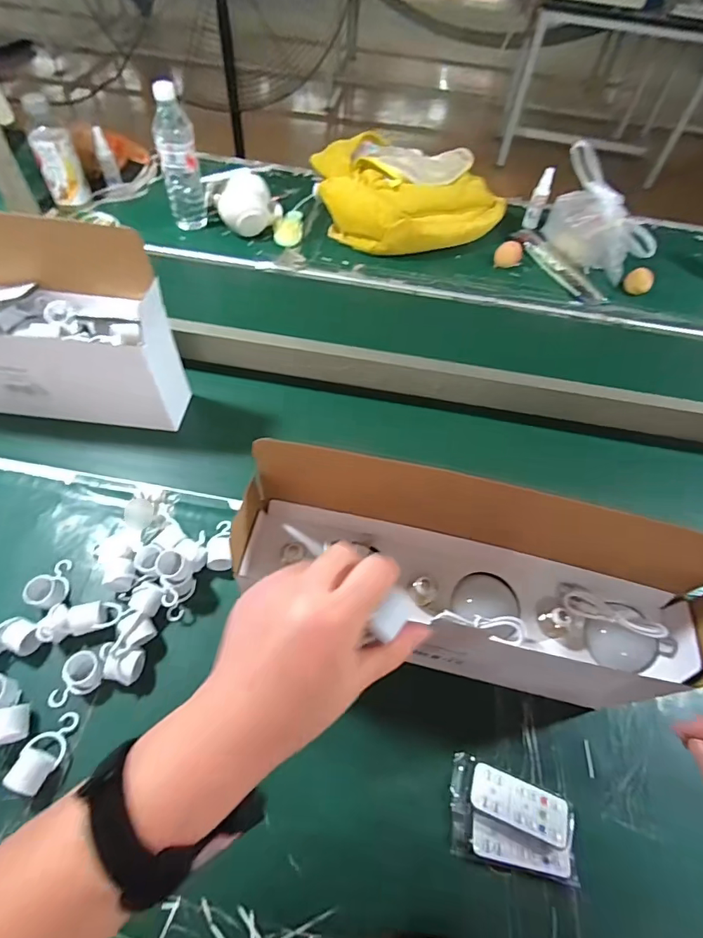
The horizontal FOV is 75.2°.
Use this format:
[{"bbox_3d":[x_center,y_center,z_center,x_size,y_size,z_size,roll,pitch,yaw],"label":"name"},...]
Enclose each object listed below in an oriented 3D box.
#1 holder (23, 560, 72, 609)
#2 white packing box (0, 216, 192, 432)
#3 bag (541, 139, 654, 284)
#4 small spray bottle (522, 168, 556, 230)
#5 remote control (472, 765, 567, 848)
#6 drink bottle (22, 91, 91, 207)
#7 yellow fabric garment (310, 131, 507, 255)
[{"bbox_3d":[-0.324,0.122,0.493,0.033,0.025,0.057,5,56,-3],"label":"holder"},{"bbox_3d":[-0.412,-0.180,0.574,0.363,0.218,0.119,6,56,-2],"label":"white packing box"},{"bbox_3d":[0.485,-0.479,0.883,0.214,0.179,0.097,33,59,15],"label":"bag"},{"bbox_3d":[0.406,-0.578,0.988,0.037,0.120,0.028,21,57,8],"label":"small spray bottle"},{"bbox_3d":[0.151,0.300,0.410,0.083,0.005,0.041,17,40,12],"label":"remote control"},{"bbox_3d":[-0.561,-0.594,0.870,0.071,0.170,0.072,-21,61,-19],"label":"drink bottle"},{"bbox_3d":[0.112,-0.594,0.971,0.357,0.117,0.323,-8,57,-11],"label":"yellow fabric garment"}]

